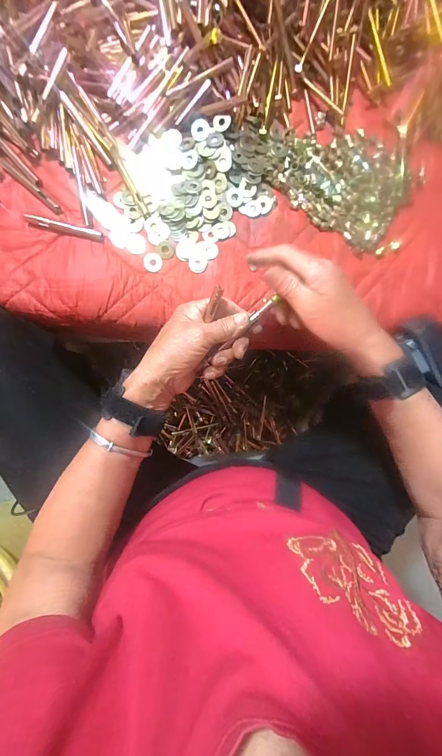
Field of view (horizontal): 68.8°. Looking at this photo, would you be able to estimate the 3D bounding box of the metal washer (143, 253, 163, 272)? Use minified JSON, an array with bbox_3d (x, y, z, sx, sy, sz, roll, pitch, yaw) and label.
[{"bbox_3d":[-0.084,-0.144,0.400,0.022,0.004,0.024,0,90,-5],"label":"metal washer"}]

